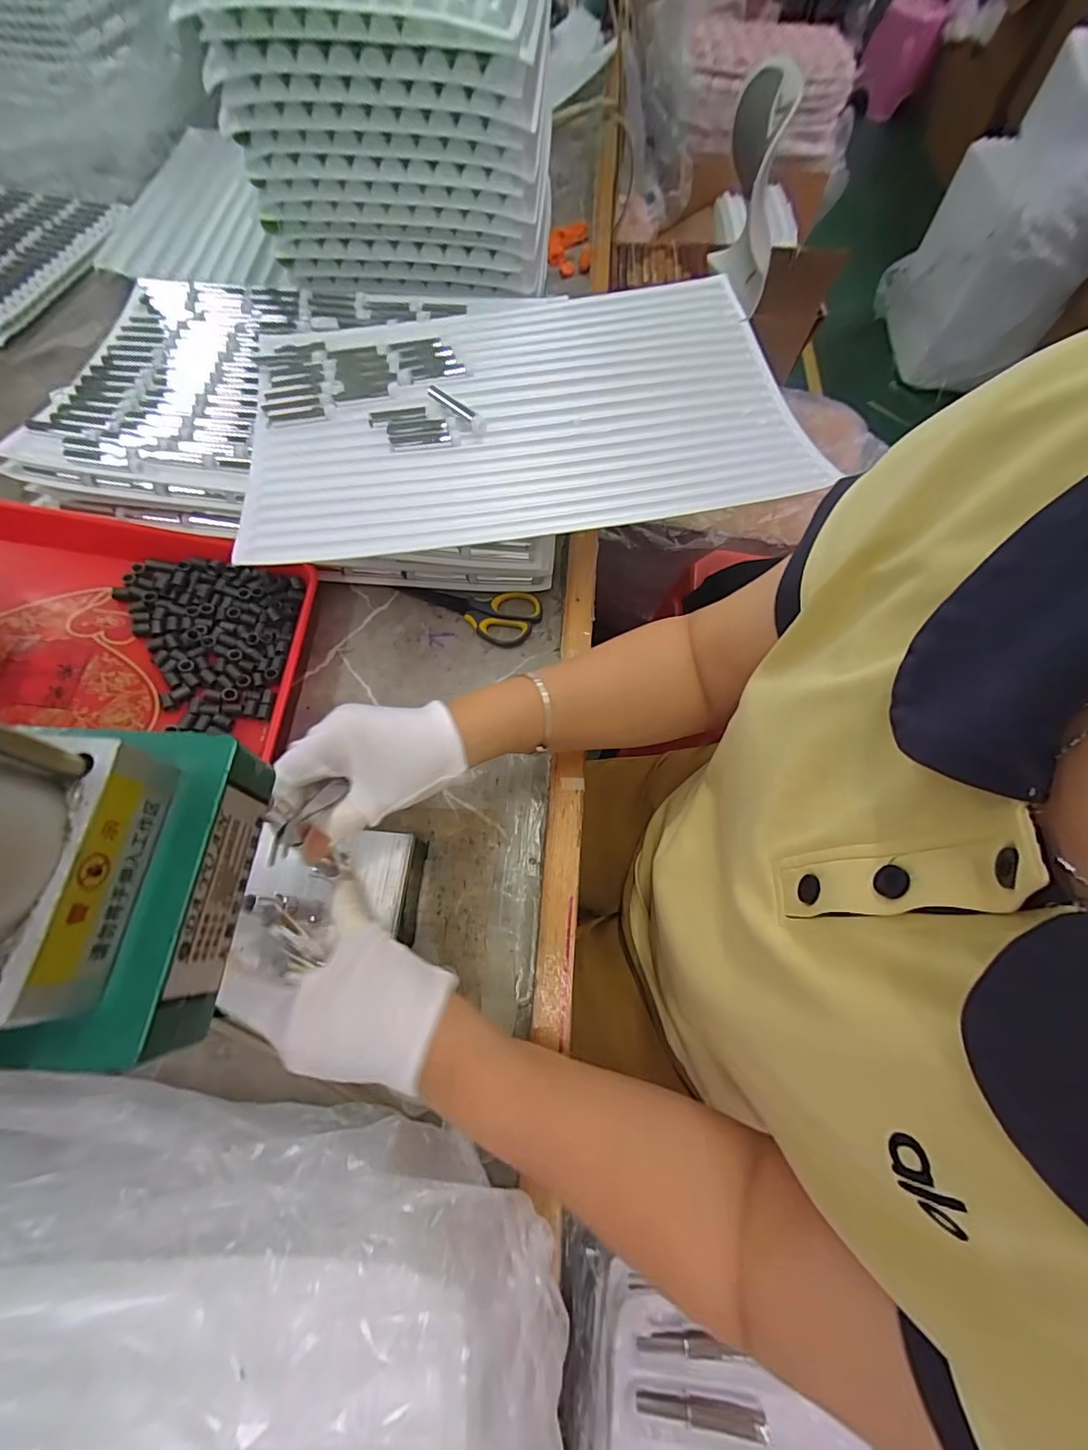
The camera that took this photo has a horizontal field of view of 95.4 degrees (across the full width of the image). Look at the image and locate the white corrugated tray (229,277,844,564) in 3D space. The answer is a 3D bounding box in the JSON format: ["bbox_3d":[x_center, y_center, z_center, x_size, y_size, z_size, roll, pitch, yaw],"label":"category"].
[{"bbox_3d":[-0.020,-0.306,0.472,0.495,0.020,0.335,-7,66,-4],"label":"white corrugated tray"}]

